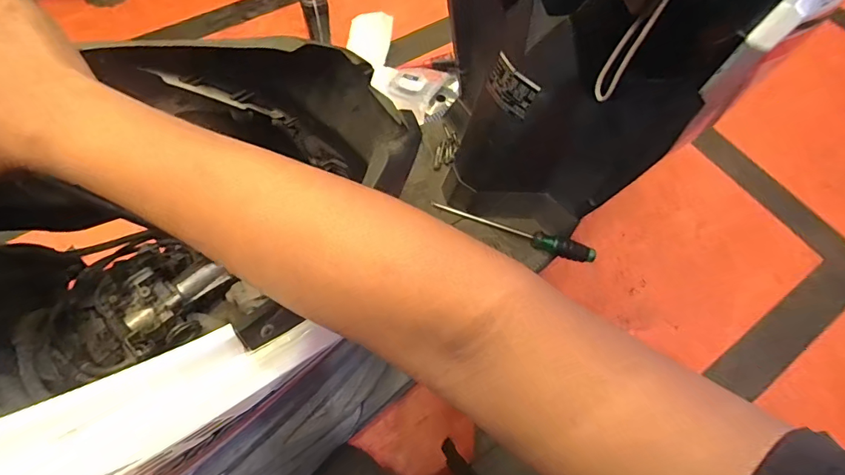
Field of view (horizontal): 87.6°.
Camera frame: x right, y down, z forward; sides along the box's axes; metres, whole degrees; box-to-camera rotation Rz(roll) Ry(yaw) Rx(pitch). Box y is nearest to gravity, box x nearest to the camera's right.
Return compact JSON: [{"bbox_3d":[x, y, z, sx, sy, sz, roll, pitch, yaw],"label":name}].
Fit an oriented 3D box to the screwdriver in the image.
[{"bbox_3d":[0.156,-0.012,0.752,0.284,0.029,0.025,19,64,6],"label":"screwdriver"}]

